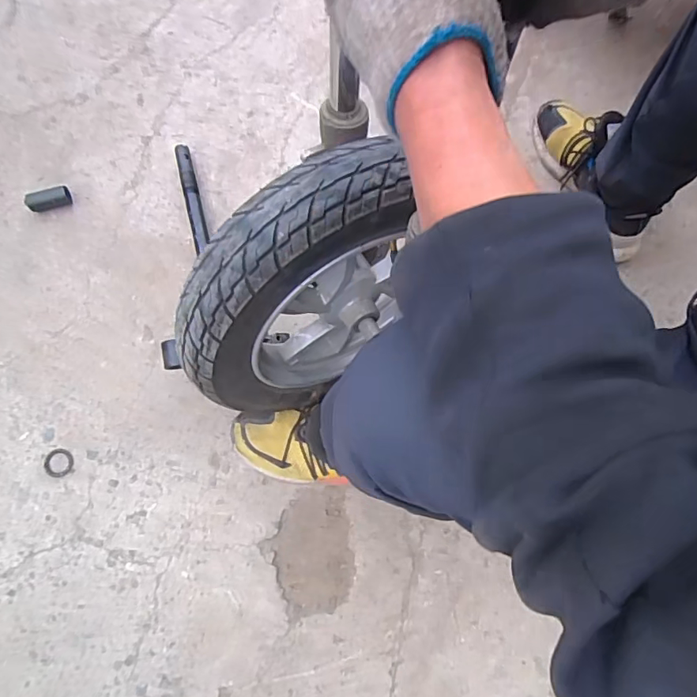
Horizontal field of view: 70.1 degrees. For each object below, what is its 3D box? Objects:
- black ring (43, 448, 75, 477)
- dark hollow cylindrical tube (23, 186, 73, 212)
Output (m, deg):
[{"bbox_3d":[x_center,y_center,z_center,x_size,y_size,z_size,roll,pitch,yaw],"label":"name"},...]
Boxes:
[{"bbox_3d":[-0.415,0.163,0.711,0.040,0.007,0.040,0,76,-1],"label":"black ring"},{"bbox_3d":[-0.486,-0.241,0.803,0.065,0.024,0.030,-21,77,-6],"label":"dark hollow cylindrical tube"}]

